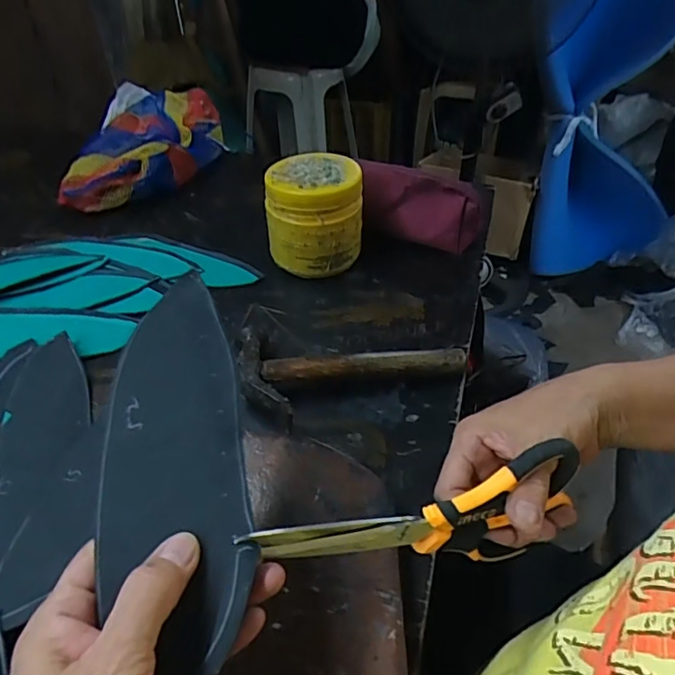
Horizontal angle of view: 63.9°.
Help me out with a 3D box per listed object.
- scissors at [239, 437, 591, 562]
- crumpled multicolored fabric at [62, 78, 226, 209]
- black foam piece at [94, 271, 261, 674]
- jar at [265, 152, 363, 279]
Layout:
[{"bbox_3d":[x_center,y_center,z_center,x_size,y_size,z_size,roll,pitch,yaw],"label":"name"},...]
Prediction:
[{"bbox_3d":[0.045,0.097,0.278,0.186,0.077,0.017,-3,42,-21],"label":"scissors"},{"bbox_3d":[-0.258,-0.268,0.747,0.158,0.066,0.266,5,43,6],"label":"crumpled multicolored fabric"},{"bbox_3d":[-0.078,0.057,0.258,0.063,0.007,0.206,-8,58,-8],"label":"black foam piece"},{"bbox_3d":[-0.024,-0.124,0.564,0.094,0.104,0.088,-1,43,0],"label":"jar"}]

